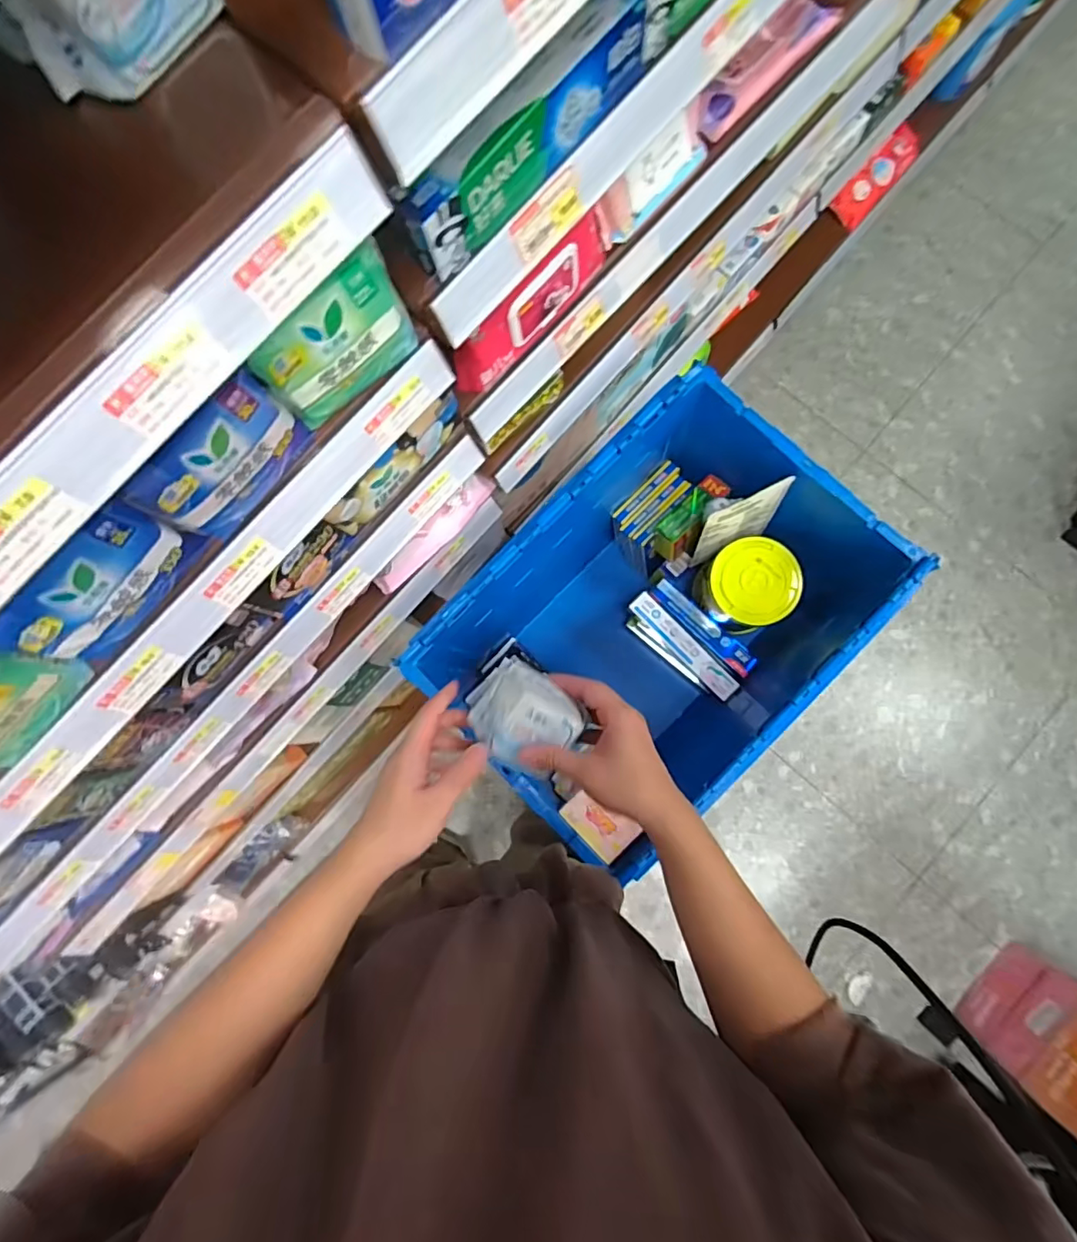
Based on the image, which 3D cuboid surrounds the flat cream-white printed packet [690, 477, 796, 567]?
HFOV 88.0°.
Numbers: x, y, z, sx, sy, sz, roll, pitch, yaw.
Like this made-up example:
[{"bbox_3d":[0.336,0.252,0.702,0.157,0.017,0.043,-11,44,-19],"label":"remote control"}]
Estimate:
[{"bbox_3d":[0.318,-0.150,0.880,0.135,0.186,0.013,-23,70,2],"label":"flat cream-white printed packet"}]

